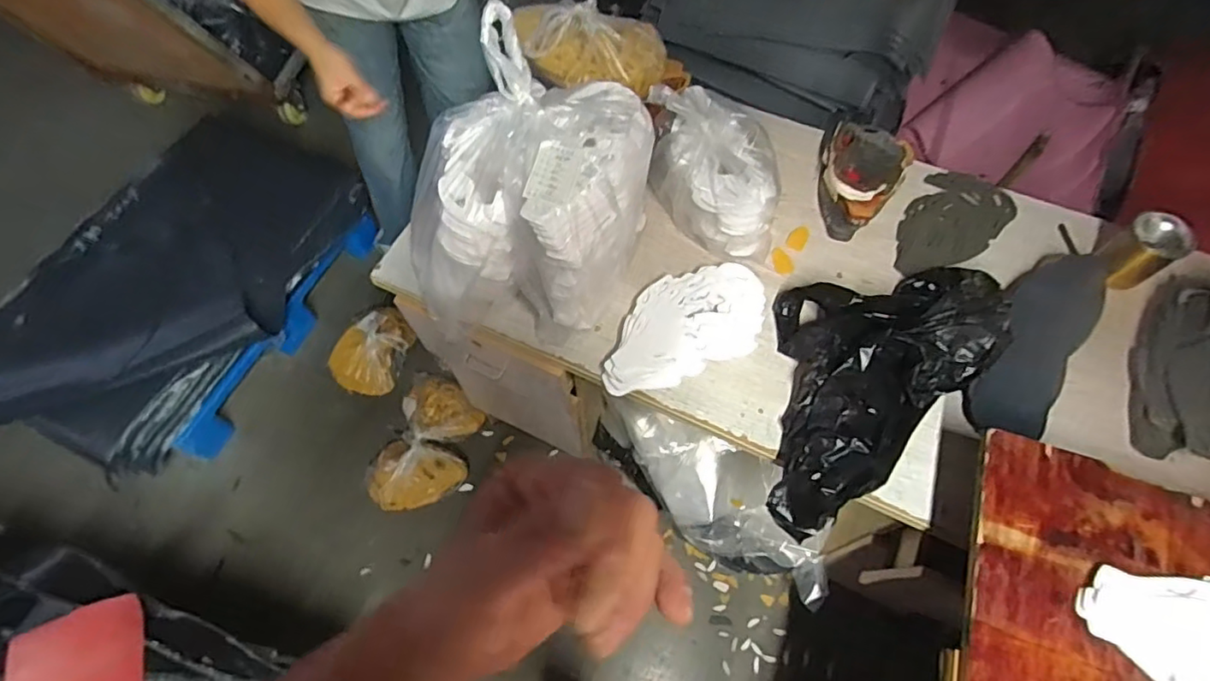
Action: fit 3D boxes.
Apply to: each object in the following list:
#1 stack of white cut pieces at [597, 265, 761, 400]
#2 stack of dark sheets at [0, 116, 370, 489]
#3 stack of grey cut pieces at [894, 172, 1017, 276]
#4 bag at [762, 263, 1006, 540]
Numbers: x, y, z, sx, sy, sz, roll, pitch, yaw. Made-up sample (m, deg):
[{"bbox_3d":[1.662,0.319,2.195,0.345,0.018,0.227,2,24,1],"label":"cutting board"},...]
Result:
[{"bbox_3d":[0.106,-0.019,0.830,0.256,0.052,0.132,-23,65,-10],"label":"stack of white cut pieces"},{"bbox_3d":[-1.089,-0.173,1.543,0.661,0.168,0.933,22,66,12],"label":"stack of dark sheets"},{"bbox_3d":[0.543,-0.185,0.941,0.246,0.015,0.131,-41,70,-17],"label":"stack of grey cut pieces"},{"bbox_3d":[0.329,0.025,0.792,0.466,0.077,0.253,-39,69,-17],"label":"bag"}]

